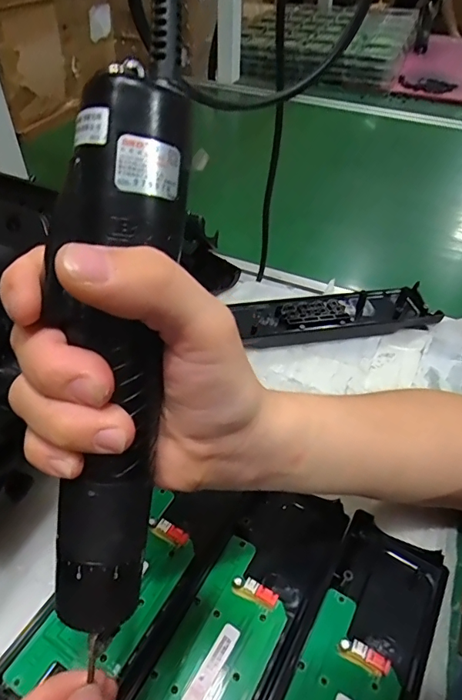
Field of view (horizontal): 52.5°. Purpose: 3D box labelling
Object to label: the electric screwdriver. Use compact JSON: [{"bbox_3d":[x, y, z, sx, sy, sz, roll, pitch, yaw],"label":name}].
[{"bbox_3d":[-0.041,0.013,0.164,0.036,0.194,0.030,7,11,6],"label":"electric screwdriver"}]

